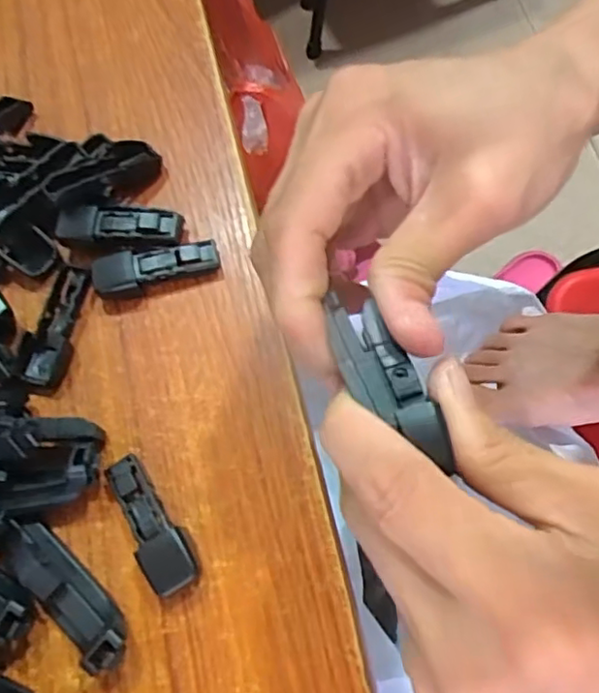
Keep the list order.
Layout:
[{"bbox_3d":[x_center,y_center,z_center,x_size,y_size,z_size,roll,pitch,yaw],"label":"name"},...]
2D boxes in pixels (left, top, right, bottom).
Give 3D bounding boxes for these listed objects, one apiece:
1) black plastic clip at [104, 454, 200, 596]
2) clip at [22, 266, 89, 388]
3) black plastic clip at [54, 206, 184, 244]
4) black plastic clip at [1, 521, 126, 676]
[{"bbox_3d":[-0.053,0.062,0.224,0.017,0.010,0.052,-29,69,-5],"label":"black plastic clip"},{"bbox_3d":[-0.098,-0.008,0.255,0.015,0.008,0.050,13,72,11],"label":"clip"},{"bbox_3d":[-0.075,-0.050,0.262,0.054,0.013,0.016,0,69,6],"label":"black plastic clip"},{"bbox_3d":[-0.081,0.084,0.215,0.061,0.018,0.017,38,78,18],"label":"black plastic clip"}]

